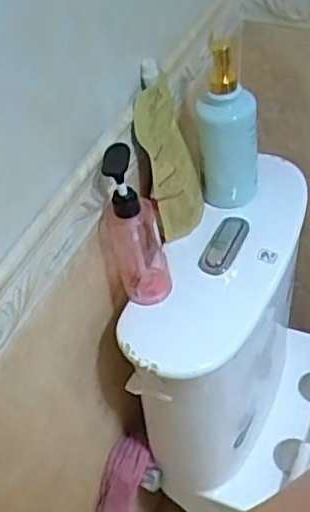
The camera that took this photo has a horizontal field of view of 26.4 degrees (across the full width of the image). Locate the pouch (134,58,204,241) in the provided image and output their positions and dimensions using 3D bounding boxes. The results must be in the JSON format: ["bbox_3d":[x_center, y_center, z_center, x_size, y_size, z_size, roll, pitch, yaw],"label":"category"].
[{"bbox_3d":[0.020,-0.123,0.831,0.078,0.246,0.054,-1,46,4],"label":"pouch"}]

